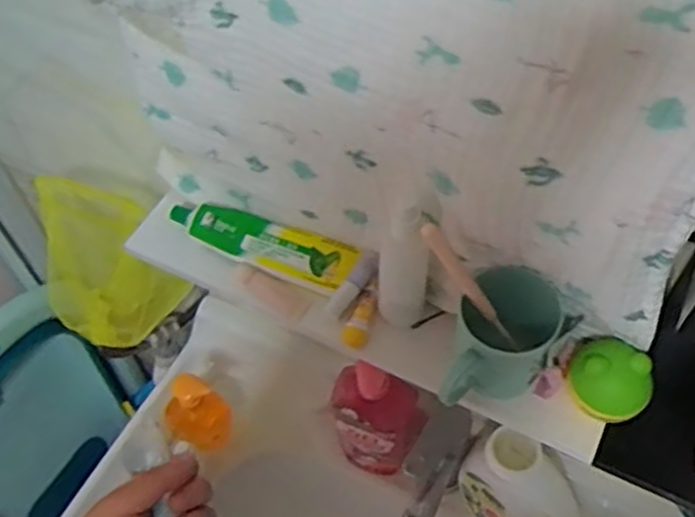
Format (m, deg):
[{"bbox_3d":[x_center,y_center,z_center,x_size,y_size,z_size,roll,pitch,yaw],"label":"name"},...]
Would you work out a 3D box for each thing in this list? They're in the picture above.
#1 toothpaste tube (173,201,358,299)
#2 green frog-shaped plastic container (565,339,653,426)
[{"bbox_3d":[-0.087,-0.015,0.733,0.190,0.033,0.054,19,59,15],"label":"toothpaste tube"},{"bbox_3d":[0.222,0.099,0.615,0.067,0.051,0.063,-1,56,2],"label":"green frog-shaped plastic container"}]

